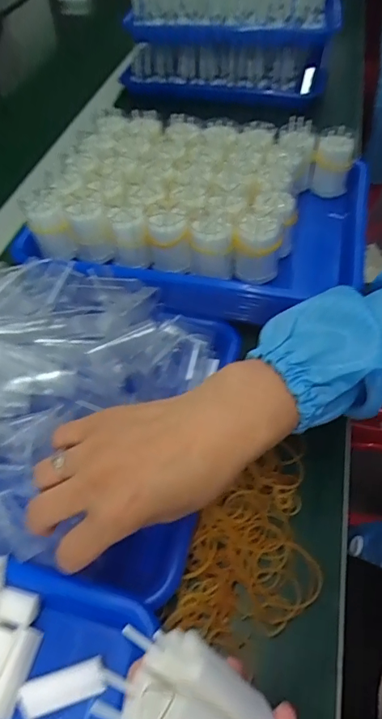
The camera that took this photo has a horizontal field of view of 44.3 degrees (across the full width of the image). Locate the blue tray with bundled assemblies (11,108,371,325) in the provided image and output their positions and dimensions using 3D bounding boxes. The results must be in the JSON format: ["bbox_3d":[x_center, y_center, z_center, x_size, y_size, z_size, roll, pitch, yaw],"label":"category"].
[{"bbox_3d":[-0.004,-0.155,0.475,0.306,0.067,0.245,12,53,12],"label":"blue tray with bundled assemblies"}]

